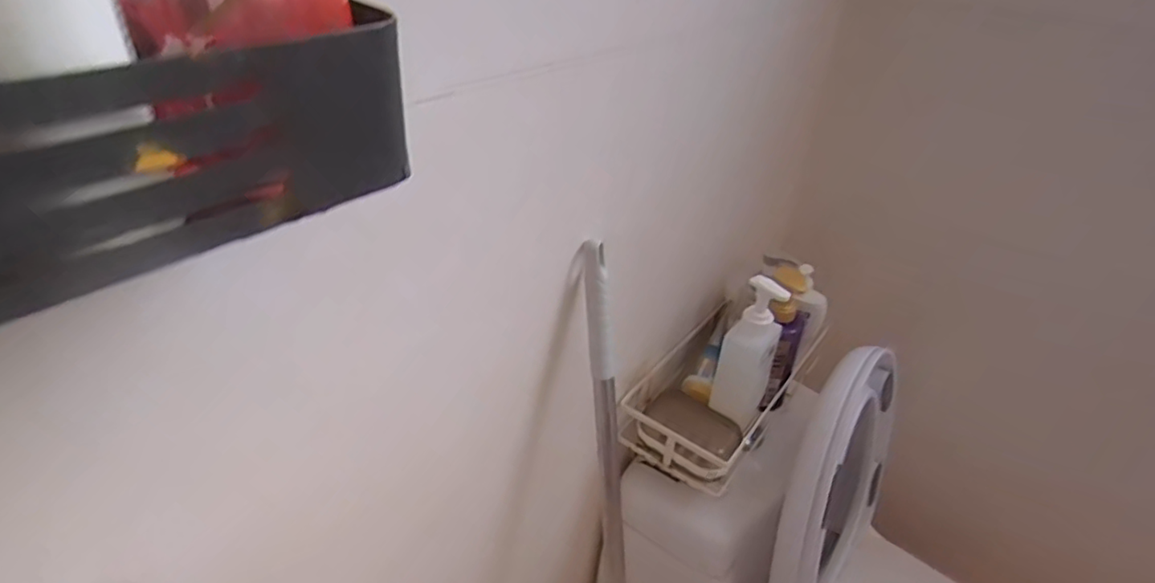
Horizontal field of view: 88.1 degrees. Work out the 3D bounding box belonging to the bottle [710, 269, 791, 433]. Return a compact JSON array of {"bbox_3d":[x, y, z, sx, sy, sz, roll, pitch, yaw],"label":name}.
[{"bbox_3d":[0.218,0.076,0.757,0.068,0.204,0.041,9,33,7],"label":"bottle"}]

